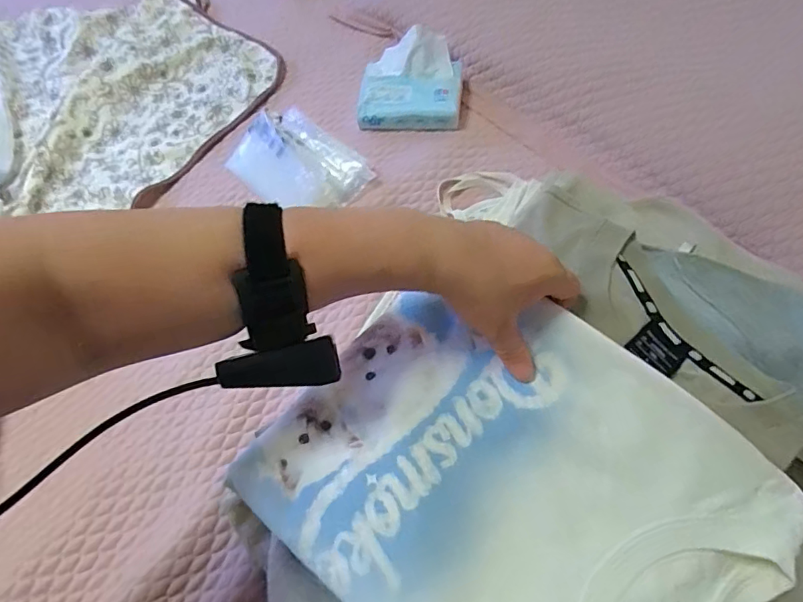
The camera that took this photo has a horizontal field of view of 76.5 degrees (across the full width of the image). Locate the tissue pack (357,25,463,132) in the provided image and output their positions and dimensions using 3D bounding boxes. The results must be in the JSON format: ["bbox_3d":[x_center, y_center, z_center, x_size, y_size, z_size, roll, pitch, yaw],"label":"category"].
[{"bbox_3d":[0.012,-0.291,0.673,0.133,0.067,0.120,4,62,7],"label":"tissue pack"}]

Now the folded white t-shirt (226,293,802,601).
[{"bbox_3d":[0.083,0.133,0.355,0.315,0.059,0.257,37,70,21],"label":"folded white t-shirt"}]

